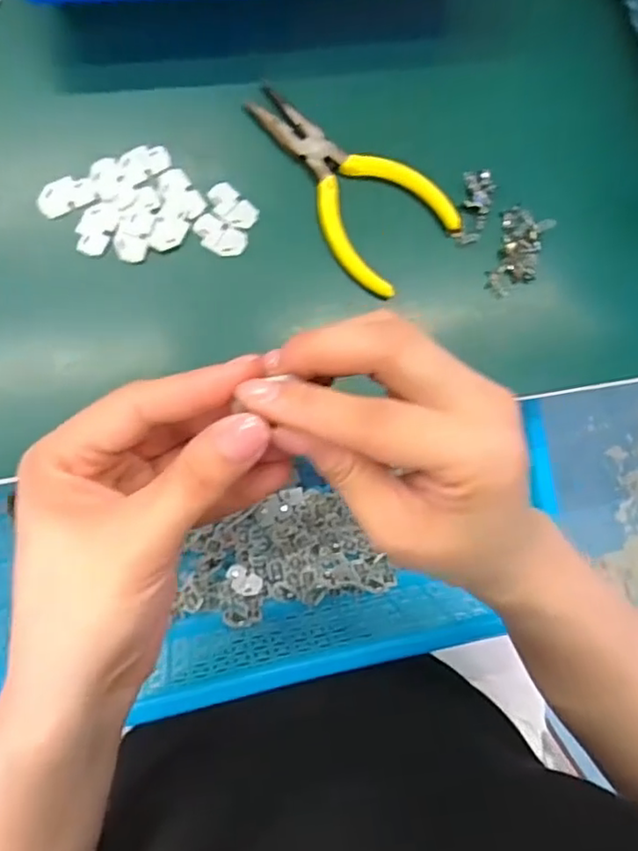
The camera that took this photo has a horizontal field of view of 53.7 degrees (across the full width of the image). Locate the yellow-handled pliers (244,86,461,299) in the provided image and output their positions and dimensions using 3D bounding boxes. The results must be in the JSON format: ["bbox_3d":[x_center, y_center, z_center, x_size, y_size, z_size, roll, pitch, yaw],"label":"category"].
[{"bbox_3d":[0.011,-0.124,0.330,0.120,0.012,0.064,38,79,-6],"label":"yellow-handled pliers"}]

